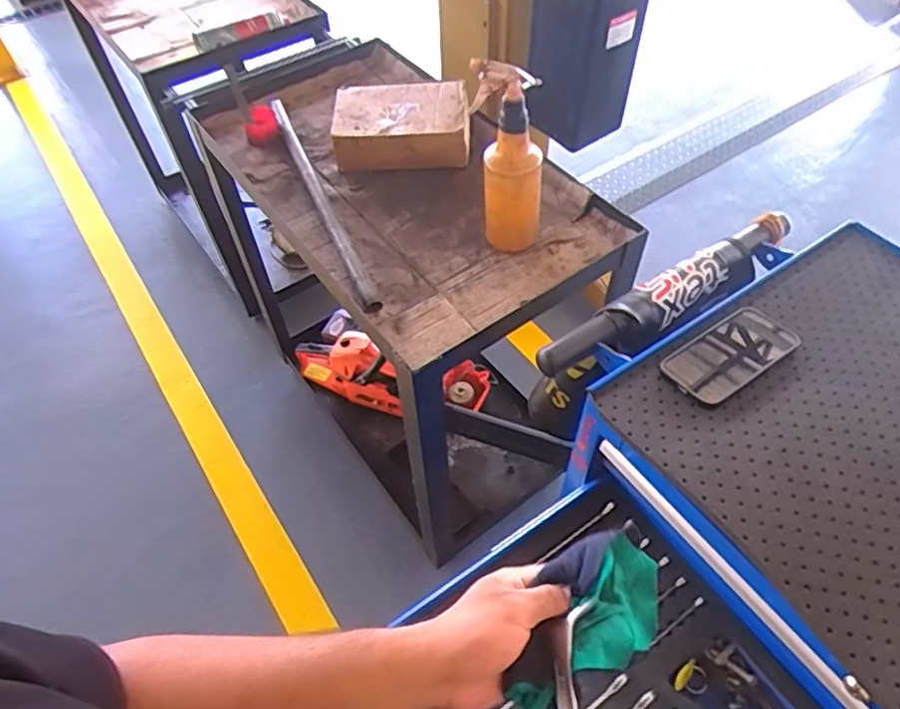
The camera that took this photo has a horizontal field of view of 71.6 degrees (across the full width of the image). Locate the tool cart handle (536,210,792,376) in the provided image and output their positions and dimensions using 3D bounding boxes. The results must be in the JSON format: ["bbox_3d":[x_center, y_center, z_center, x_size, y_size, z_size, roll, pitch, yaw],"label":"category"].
[{"bbox_3d":[0.293,-0.078,0.803,0.426,0.044,0.064,-29,57,-19],"label":"tool cart handle"}]

